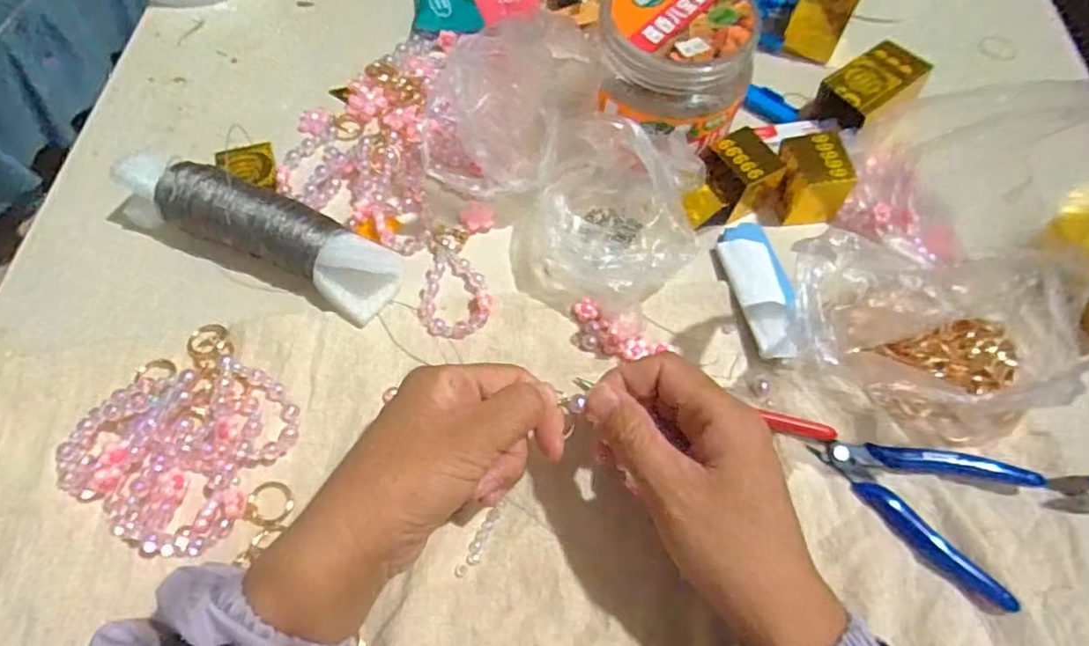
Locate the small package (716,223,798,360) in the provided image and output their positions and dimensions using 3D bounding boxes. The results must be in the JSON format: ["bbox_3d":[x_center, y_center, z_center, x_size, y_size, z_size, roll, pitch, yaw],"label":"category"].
[{"bbox_3d":[0.139,-0.024,0.406,0.031,0.021,0.104,-4,64,-6],"label":"small package"}]

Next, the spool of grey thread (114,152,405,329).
[{"bbox_3d":[-0.180,-0.059,0.390,0.187,0.039,0.046,24,65,8],"label":"spool of grey thread"}]

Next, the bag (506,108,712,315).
[{"bbox_3d":[0.038,-0.069,0.390,0.106,0.072,0.102,10,64,1],"label":"bag"}]

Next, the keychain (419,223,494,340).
[{"bbox_3d":[-0.055,-0.029,0.400,0.044,0.009,0.082,1,64,-3],"label":"keychain"}]

